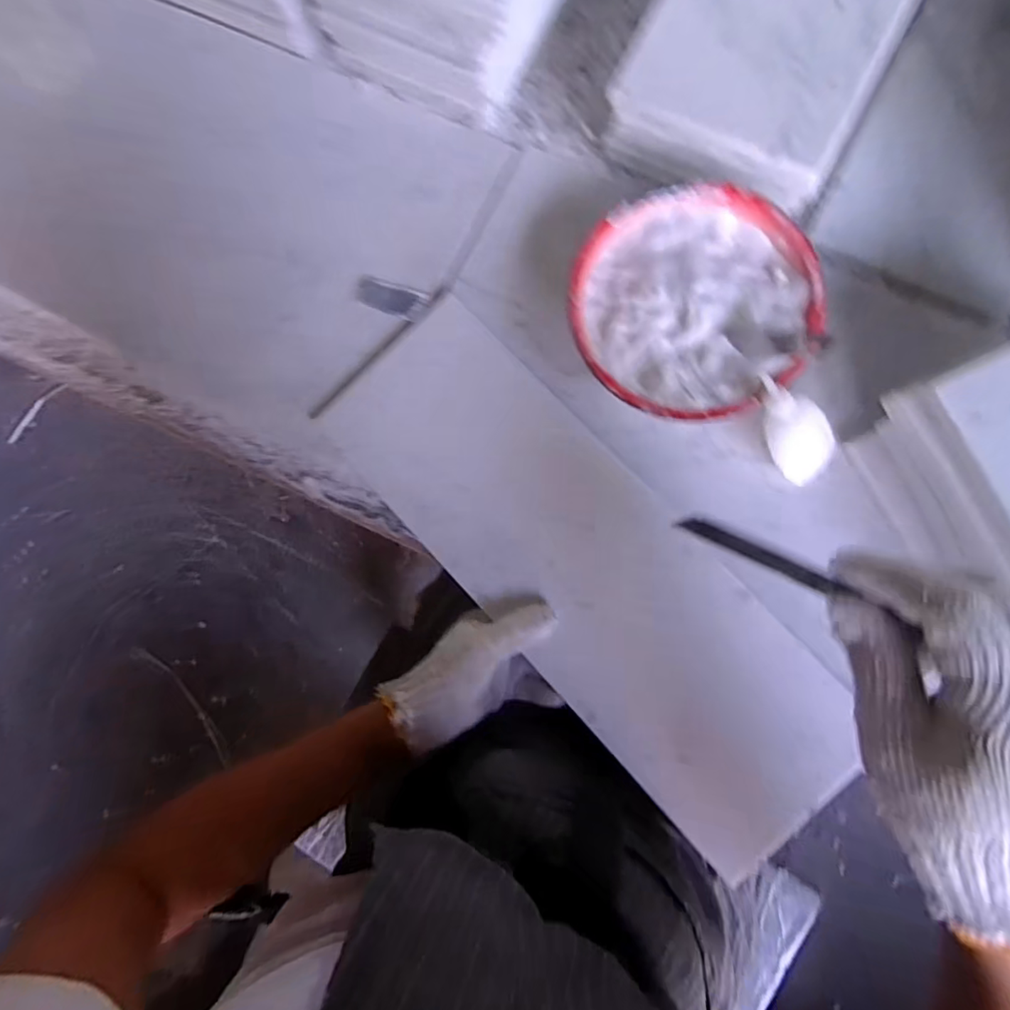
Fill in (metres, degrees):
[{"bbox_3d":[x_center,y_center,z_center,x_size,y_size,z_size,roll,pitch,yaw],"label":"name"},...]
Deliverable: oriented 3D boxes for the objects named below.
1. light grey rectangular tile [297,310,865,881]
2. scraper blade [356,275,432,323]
[{"bbox_3d":[0.057,0.044,0.397,0.154,0.010,0.447,-43,82,-1],"label":"light grey rectangular tile"},{"bbox_3d":[-0.092,-0.171,0.435,0.062,0.004,0.027,21,85,8],"label":"scraper blade"}]

